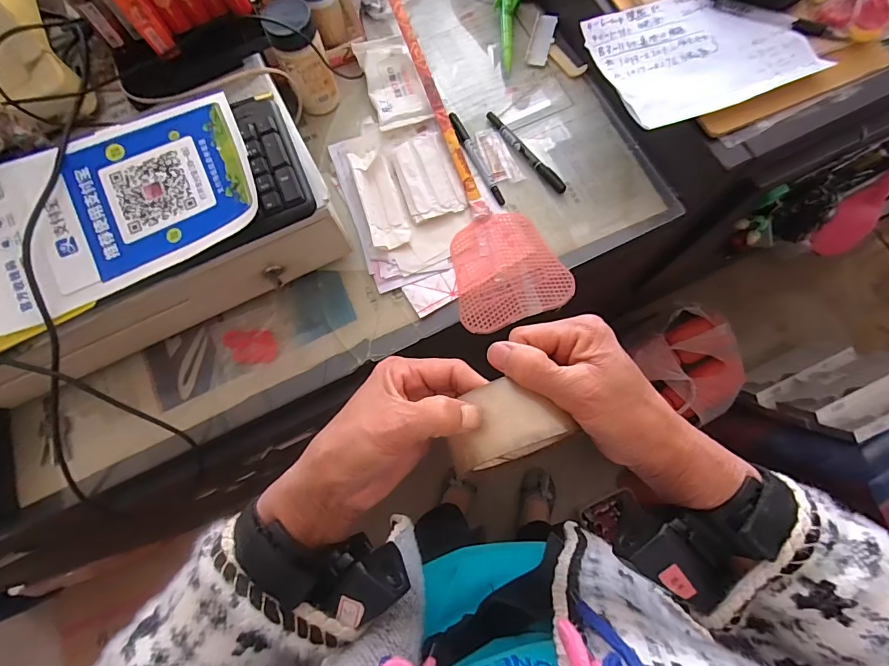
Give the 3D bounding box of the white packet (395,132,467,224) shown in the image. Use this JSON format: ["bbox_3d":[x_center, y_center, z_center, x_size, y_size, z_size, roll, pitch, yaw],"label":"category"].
[{"bbox_3d":[-0.018,-0.185,0.506,0.064,0.012,0.105,-16,76,-4],"label":"white packet"}]

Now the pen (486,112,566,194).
[{"bbox_3d":[0.097,-0.218,0.520,0.016,0.011,0.136,-38,79,-9],"label":"pen"}]

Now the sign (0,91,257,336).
[{"bbox_3d":[-0.294,-0.113,0.366,0.251,0.024,0.148,-25,77,-6],"label":"sign"}]

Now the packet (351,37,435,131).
[{"bbox_3d":[-0.065,-0.318,0.543,0.066,0.014,0.128,-18,77,-4],"label":"packet"}]

